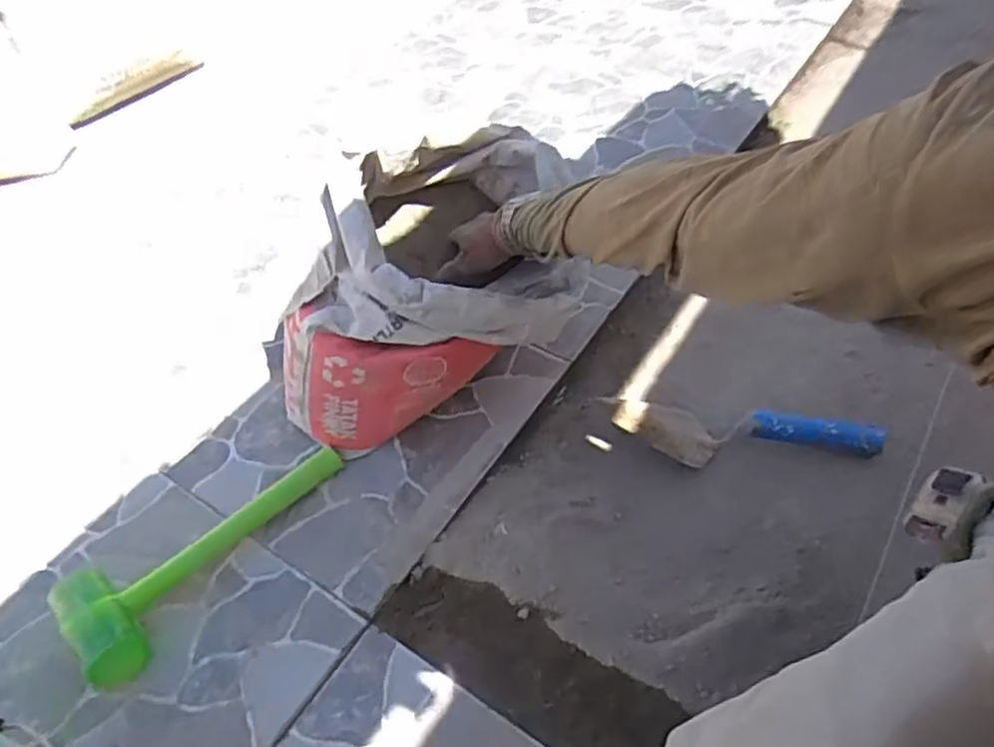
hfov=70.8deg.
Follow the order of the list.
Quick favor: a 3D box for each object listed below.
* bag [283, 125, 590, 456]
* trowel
[{"bbox_3d":[-0.085,-0.113,0.810,0.318,0.247,0.265,-7,51,-3],"label":"bag"},{"bbox_3d":[0.290,0.069,0.821,0.313,0.060,0.079,3,51,4],"label":"trowel"}]

